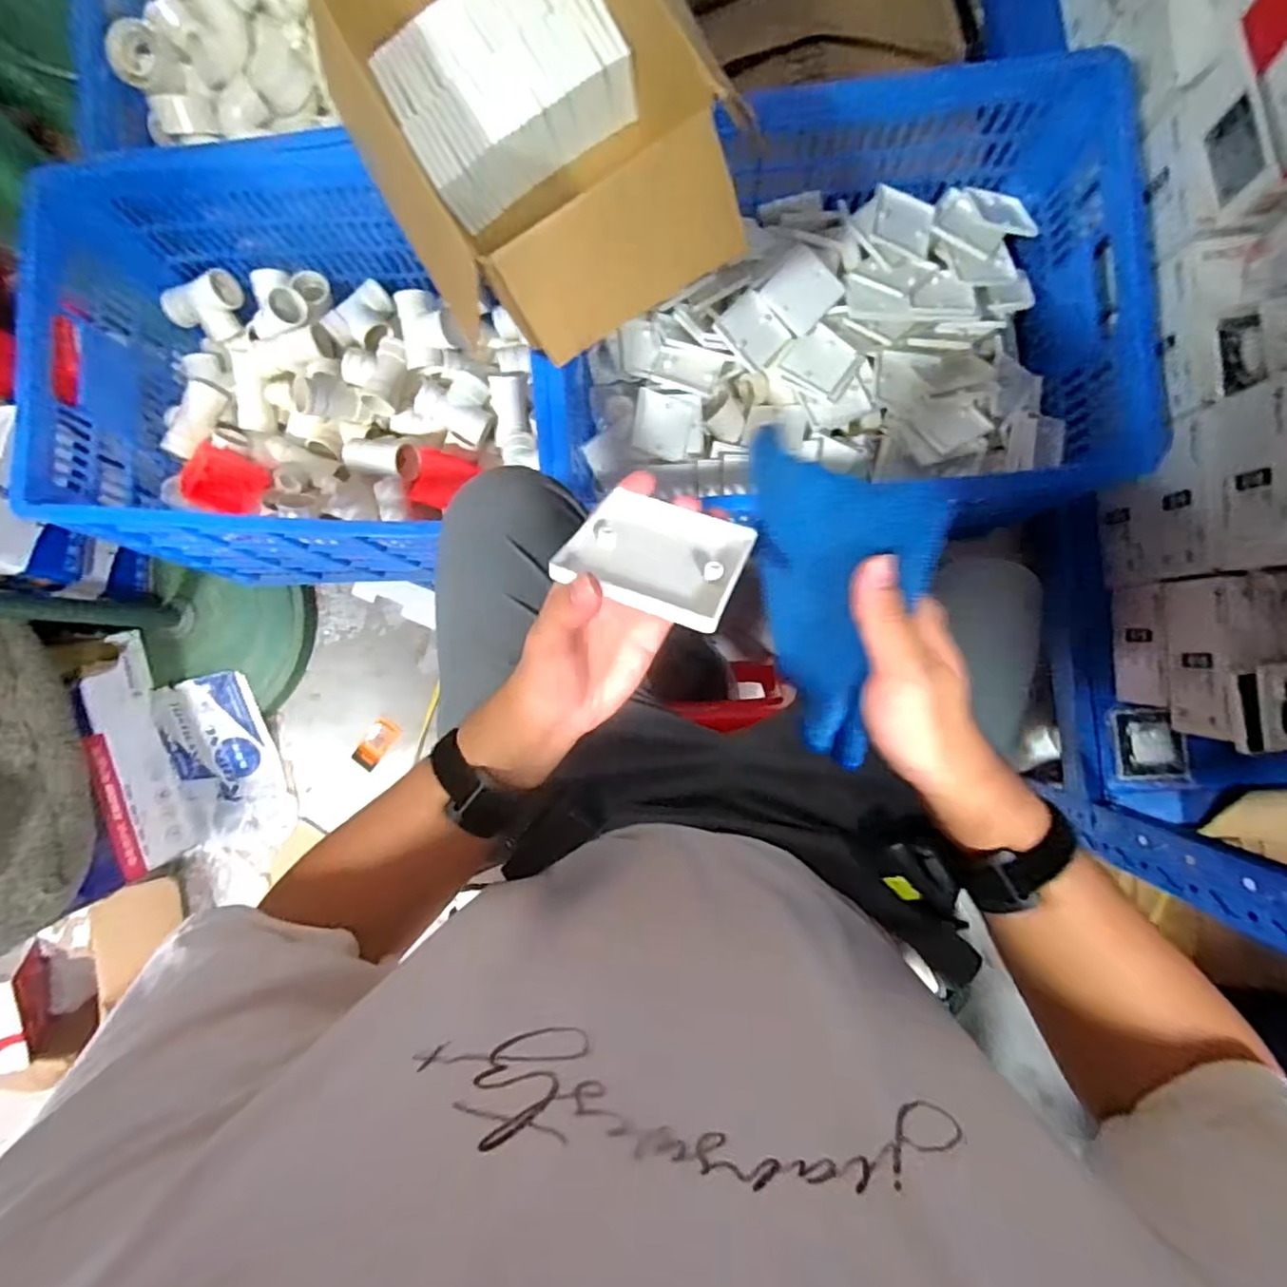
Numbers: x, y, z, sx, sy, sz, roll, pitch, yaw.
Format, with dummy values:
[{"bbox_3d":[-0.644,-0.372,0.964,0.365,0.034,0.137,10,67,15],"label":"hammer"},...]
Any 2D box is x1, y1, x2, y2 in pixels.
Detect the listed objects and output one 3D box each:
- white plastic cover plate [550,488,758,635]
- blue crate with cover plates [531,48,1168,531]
[{"bbox_3d":[0.009,-0.044,0.326,0.083,0.014,0.082,20,52,12],"label":"white plastic cover plate"},{"bbox_3d":[0.240,-0.429,0.812,0.689,0.224,0.495,2,89,5],"label":"blue crate with cover plates"}]

